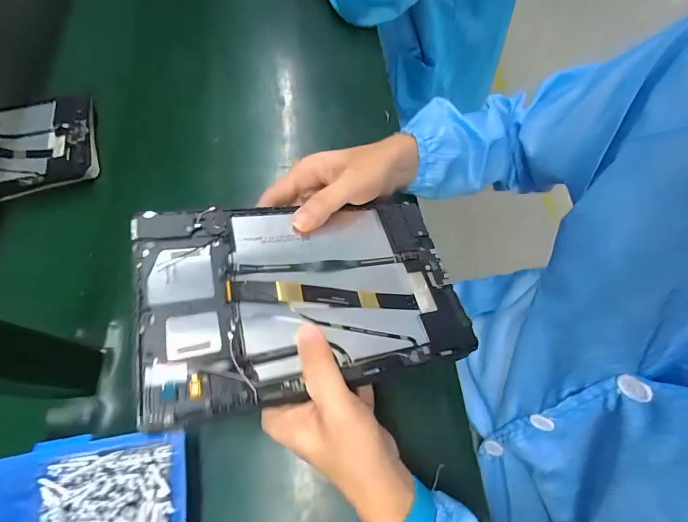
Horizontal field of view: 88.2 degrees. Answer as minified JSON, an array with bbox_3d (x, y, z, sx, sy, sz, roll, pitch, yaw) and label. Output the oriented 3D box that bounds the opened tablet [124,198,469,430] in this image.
[{"bbox_3d":[-0.024,0.020,0.271,0.233,0.010,0.148,-6,61,-22],"label":"opened tablet"}]

